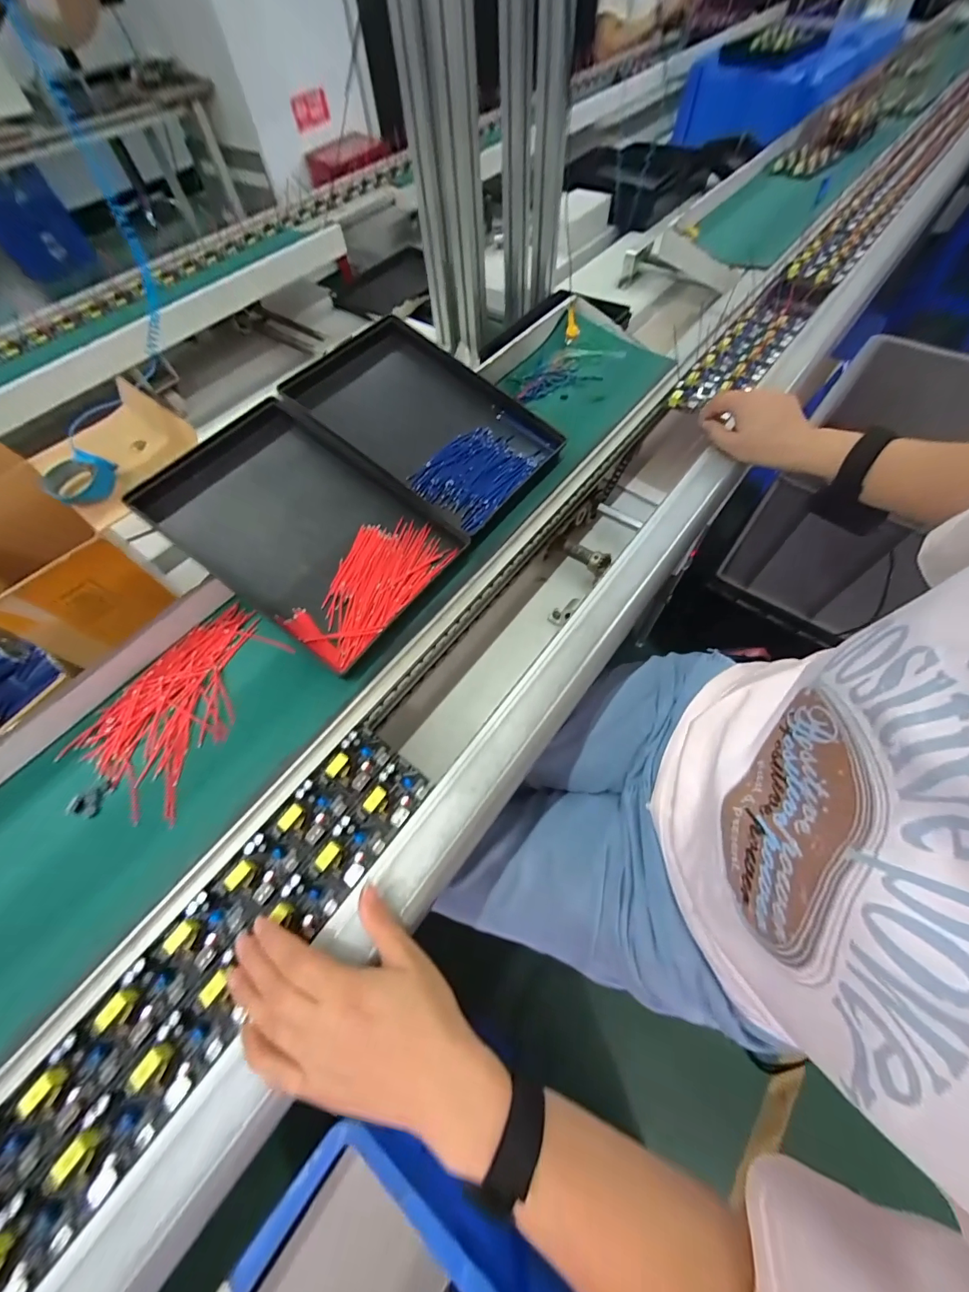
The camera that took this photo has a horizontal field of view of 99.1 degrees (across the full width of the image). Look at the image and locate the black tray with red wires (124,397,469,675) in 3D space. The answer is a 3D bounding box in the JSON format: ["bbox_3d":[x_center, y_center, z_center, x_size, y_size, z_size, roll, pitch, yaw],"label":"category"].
[{"bbox_3d":[-0.186,-0.125,0.428,0.283,0.028,0.194,37,71,6],"label":"black tray with red wires"}]

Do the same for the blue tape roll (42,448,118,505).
[{"bbox_3d":[-0.419,-0.173,0.429,0.052,0.025,0.055,20,65,14],"label":"blue tape roll"}]

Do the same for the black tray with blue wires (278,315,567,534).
[{"bbox_3d":[-0.069,-0.268,0.492,0.284,0.030,0.194,38,66,2],"label":"black tray with blue wires"}]

